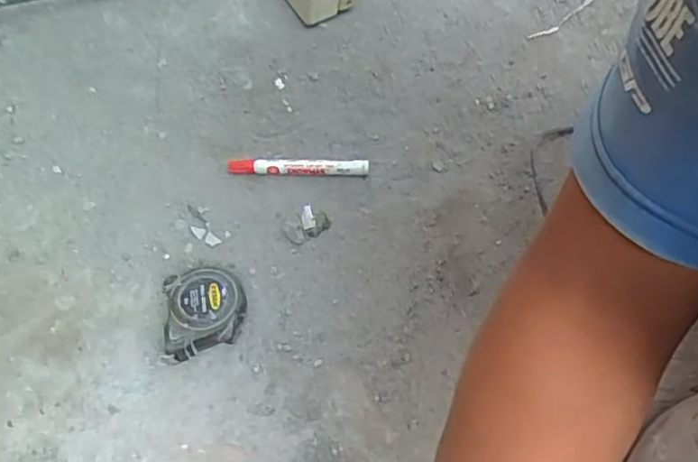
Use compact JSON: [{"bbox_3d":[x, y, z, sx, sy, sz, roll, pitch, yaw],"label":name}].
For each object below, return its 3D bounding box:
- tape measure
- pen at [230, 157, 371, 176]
[{"bbox_3d":[-0.129,0.074,0.558,0.072,0.040,0.081,-9,63,-5],"label":"tape measure"},{"bbox_3d":[-0.054,-0.068,0.650,0.148,0.017,0.016,1,64,4],"label":"pen"}]

